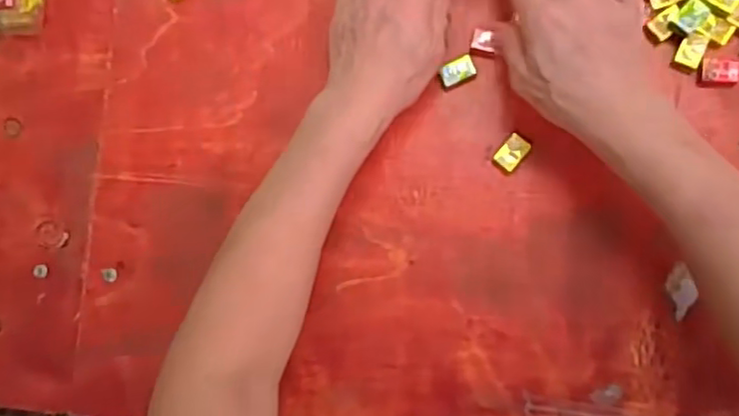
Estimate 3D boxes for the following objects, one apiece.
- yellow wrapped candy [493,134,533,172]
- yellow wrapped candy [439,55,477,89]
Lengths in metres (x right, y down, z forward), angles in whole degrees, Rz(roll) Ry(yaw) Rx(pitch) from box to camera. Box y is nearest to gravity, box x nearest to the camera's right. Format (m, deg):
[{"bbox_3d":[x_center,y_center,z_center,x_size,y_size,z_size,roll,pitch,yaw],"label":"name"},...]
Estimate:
[{"bbox_3d":[0.103,-0.040,0.452,0.018,0.007,0.027,38,89,9],"label":"yellow wrapped candy"},{"bbox_3d":[0.065,-0.100,0.460,0.026,0.010,0.016,-26,81,4],"label":"yellow wrapped candy"}]

